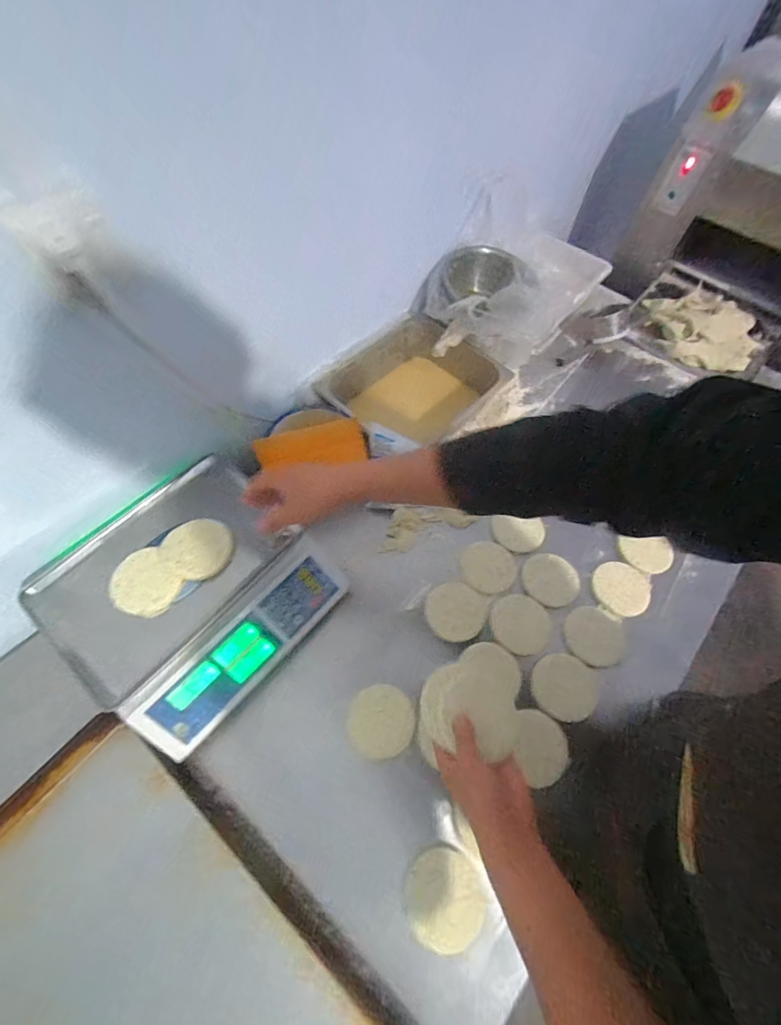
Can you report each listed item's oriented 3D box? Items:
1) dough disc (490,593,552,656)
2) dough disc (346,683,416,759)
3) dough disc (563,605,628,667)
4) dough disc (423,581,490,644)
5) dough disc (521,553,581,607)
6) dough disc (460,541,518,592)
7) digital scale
[{"bbox_3d":[0.218,0.187,0.667,0.100,0.009,0.095,1,62,-1],"label":"dough disc"},{"bbox_3d":[-0.016,0.322,0.611,0.097,0.008,0.114,25,94,11],"label":"dough disc"},{"bbox_3d":[0.343,0.206,0.665,0.100,0.010,0.092,-4,62,-4],"label":"dough disc"},{"bbox_3d":[0.110,0.164,0.666,0.099,0.011,0.093,1,62,-1],"label":"dough disc"},{"bbox_3d":[0.283,0.119,0.703,0.094,0.008,0.095,1,62,-1],"label":"dough disc"},{"bbox_3d":[0.174,0.096,0.707,0.099,0.008,0.092,1,62,-1],"label":"dough disc"},{"bbox_3d":[-0.297,0.124,0.624,0.323,0.150,0.336,38,68,17],"label":"digital scale"}]

